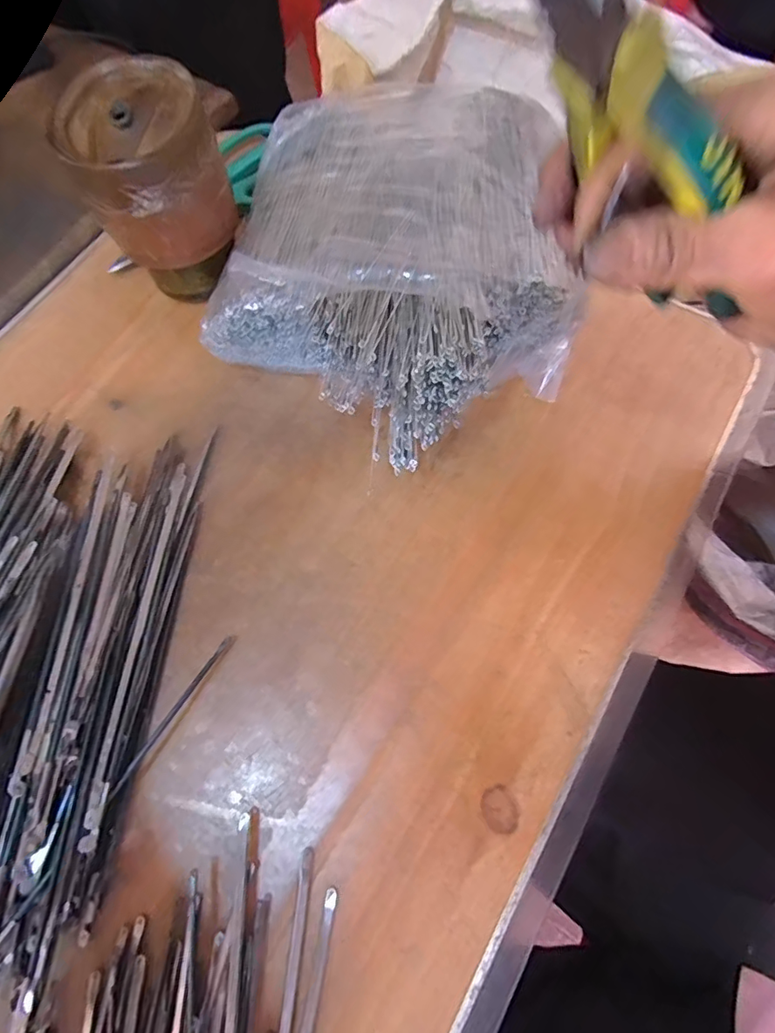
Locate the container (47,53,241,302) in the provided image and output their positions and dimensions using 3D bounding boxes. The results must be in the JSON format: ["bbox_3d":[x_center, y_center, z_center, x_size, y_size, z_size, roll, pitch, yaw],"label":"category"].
[{"bbox_3d":[-0.141,-0.203,0.323,0.081,0.111,0.083,-1,70,2],"label":"container"}]

